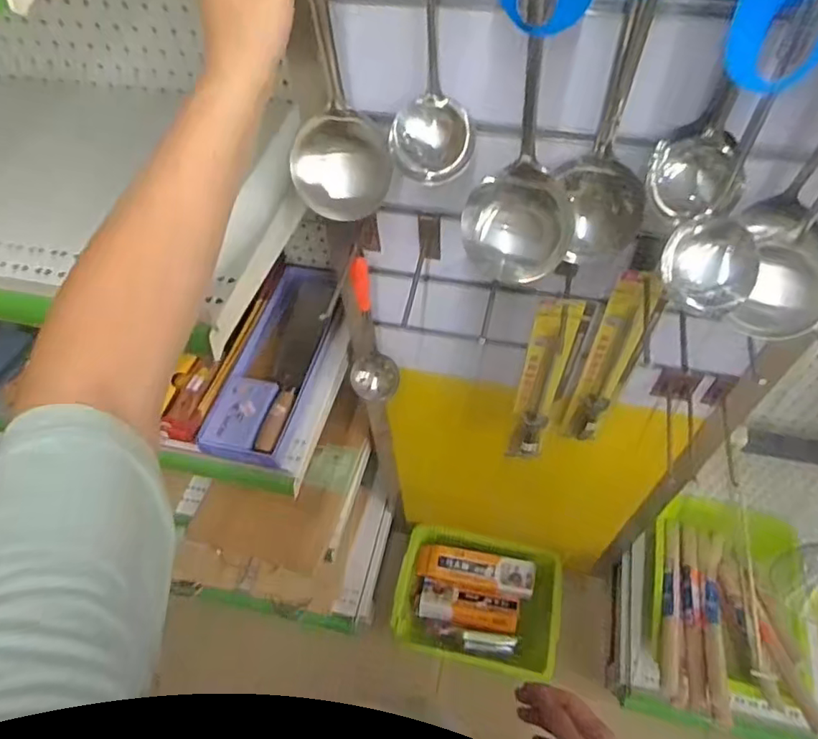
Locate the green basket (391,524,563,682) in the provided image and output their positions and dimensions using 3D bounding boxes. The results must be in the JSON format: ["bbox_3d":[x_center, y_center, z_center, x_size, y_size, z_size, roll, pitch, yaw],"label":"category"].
[{"bbox_3d":[0.163,0.546,1.340,0.369,0.101,0.275,9,57,9],"label":"green basket"}]

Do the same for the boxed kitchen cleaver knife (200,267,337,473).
[{"bbox_3d":[-0.188,-0.016,0.841,0.112,0.052,0.345,10,57,10],"label":"boxed kitchen cleaver knife"}]

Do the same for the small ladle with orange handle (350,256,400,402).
[{"bbox_3d":[-0.054,-0.051,0.718,0.064,0.233,0.074,-10,56,-4],"label":"small ladle with orange handle"}]

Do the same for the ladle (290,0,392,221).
[{"bbox_3d":[-0.061,-0.264,0.404,0.086,0.359,0.052,9,56,6],"label":"ladle"}]

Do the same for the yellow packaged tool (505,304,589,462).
[{"bbox_3d":[0.157,0.027,0.672,0.045,0.313,0.023,6,56,8],"label":"yellow packaged tool"}]

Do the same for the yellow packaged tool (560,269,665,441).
[{"bbox_3d":[0.238,0.002,0.685,0.047,0.311,0.028,28,62,21],"label":"yellow packaged tool"}]

